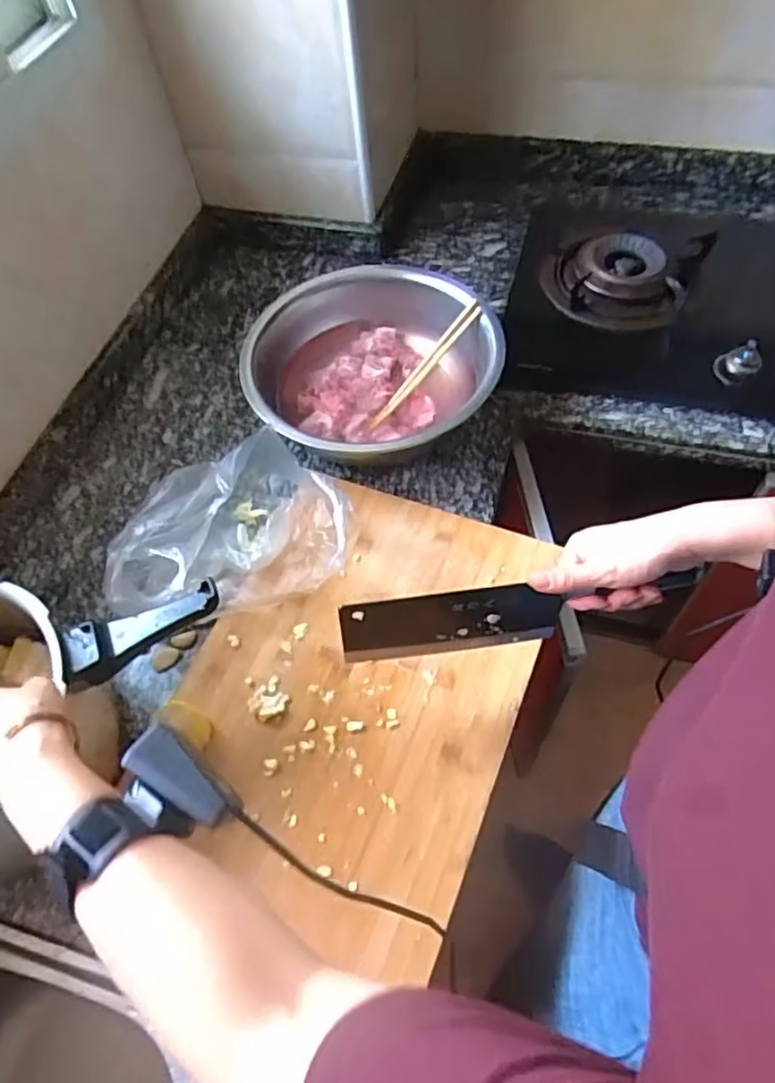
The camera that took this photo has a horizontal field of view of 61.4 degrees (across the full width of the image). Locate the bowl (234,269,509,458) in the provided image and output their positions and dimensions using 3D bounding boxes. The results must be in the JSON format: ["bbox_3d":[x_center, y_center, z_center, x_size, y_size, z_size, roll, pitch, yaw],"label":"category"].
[{"bbox_3d":[-0.011,-0.205,0.817,0.287,0.106,0.285,-2,58,4],"label":"bowl"}]

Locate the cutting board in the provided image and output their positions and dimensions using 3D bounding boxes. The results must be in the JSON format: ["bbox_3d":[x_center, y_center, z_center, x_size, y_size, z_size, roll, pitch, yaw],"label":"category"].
[{"bbox_3d":[-0.027,0.129,0.644,0.311,0.030,0.429,19,62,16],"label":"cutting board"}]

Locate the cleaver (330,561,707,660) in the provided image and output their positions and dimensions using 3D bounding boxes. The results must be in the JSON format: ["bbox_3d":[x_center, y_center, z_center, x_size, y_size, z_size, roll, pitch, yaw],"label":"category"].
[{"bbox_3d":[0.108,0.063,0.561,0.292,0.080,0.018,-7,58,-1],"label":"cleaver"}]

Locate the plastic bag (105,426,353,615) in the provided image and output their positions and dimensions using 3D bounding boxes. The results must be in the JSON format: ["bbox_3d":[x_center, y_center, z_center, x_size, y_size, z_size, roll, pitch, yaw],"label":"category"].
[{"bbox_3d":[-0.172,-0.021,0.691,0.239,0.105,0.188,-21,59,-8],"label":"plastic bag"}]

